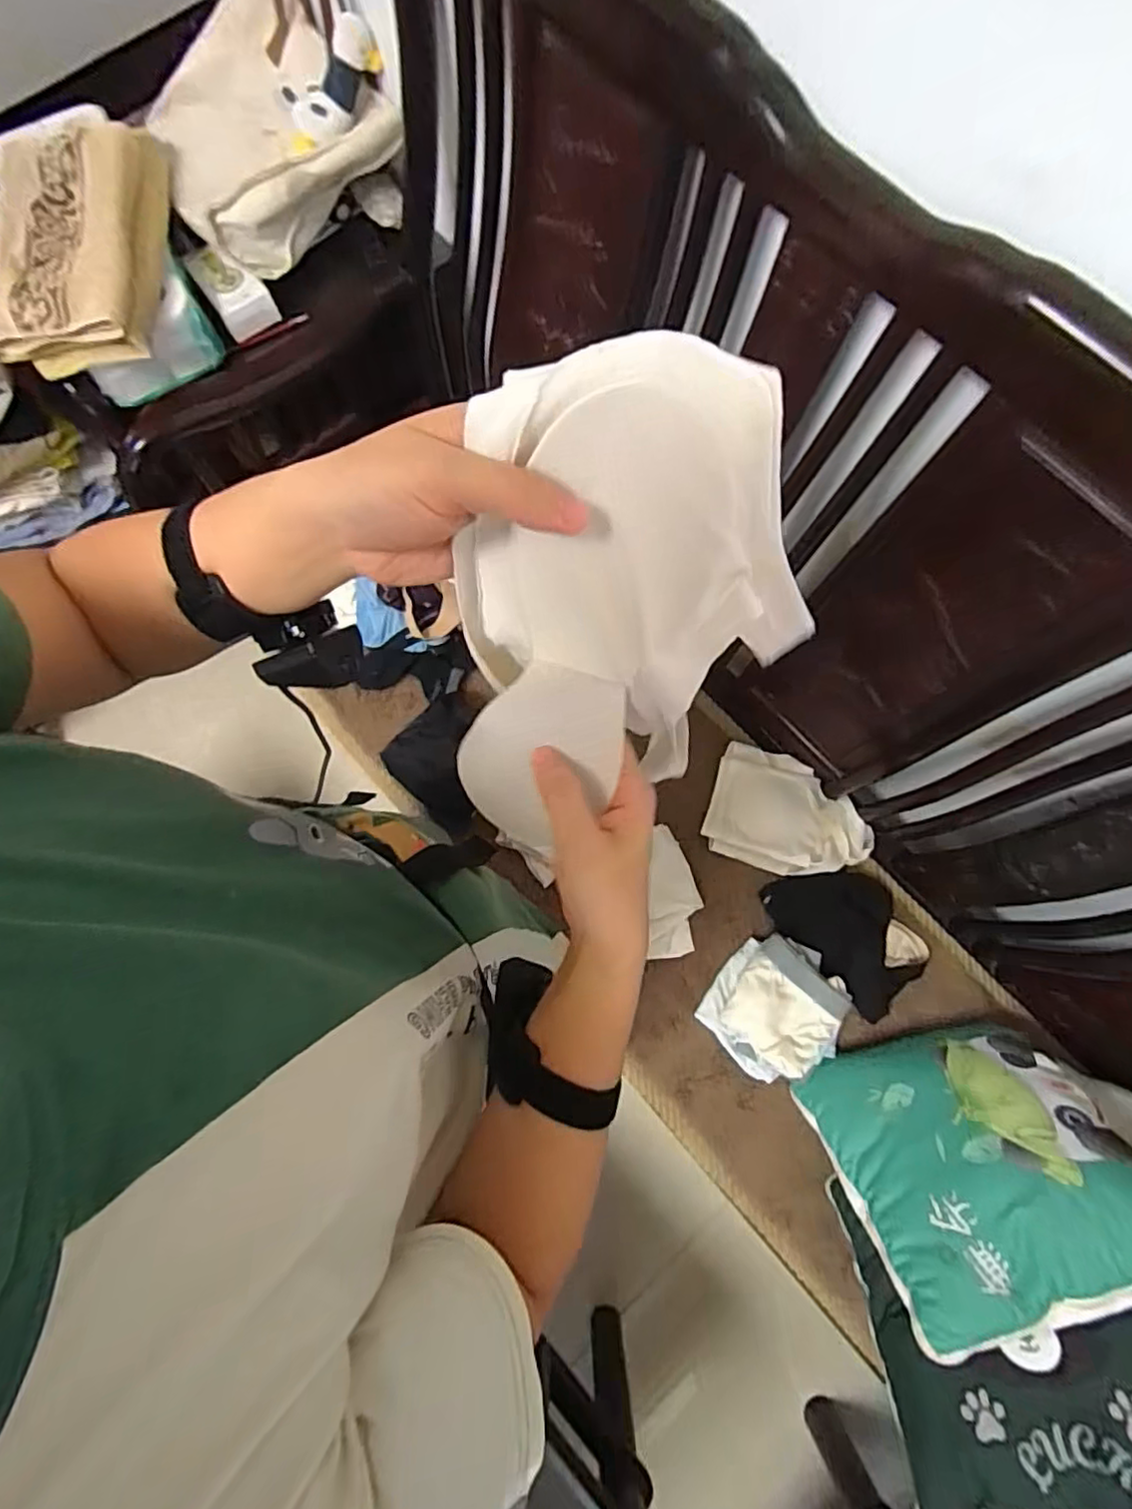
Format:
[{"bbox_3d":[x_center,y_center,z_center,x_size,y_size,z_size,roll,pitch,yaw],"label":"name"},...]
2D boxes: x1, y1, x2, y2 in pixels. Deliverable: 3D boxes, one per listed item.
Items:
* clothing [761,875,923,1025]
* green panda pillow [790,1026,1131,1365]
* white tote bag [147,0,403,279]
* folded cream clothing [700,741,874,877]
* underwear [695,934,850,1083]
[{"bbox_3d":[0.427,0.259,0.937,0.164,0.039,0.231,-37,80,-8],"label":"clothing"},{"bbox_3d":[0.499,0.480,0.767,0.326,0.083,0.314,-23,34,2],"label":"green panda pillow"},{"bbox_3d":[-0.451,-0.951,0.861,0.322,0.273,0.349,-30,79,-6],"label":"white tote bag"},{"bbox_3d":[0.348,0.091,0.967,0.250,0.041,0.180,17,78,4],"label":"folded cream clothing"},{"bbox_3d":[0.306,0.366,0.907,0.177,0.055,0.189,38,80,8],"label":"underwear"}]

